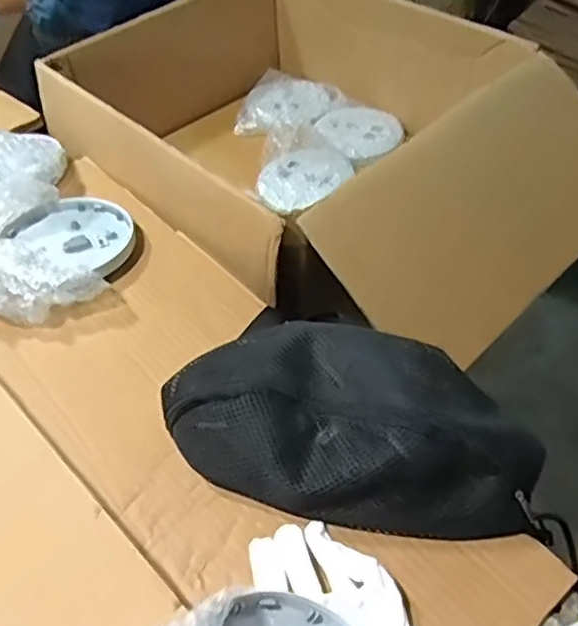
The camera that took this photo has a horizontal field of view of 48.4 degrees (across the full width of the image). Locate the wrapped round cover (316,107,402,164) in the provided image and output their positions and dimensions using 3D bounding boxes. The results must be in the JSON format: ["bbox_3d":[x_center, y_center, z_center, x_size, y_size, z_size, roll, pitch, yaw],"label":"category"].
[{"bbox_3d":[0.101,-0.274,0.971,0.125,0.023,0.112,23,52,23],"label":"wrapped round cover"}]

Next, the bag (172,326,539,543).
[{"bbox_3d":[0.041,0.074,0.484,0.275,0.077,0.147,9,49,8],"label":"bag"}]

